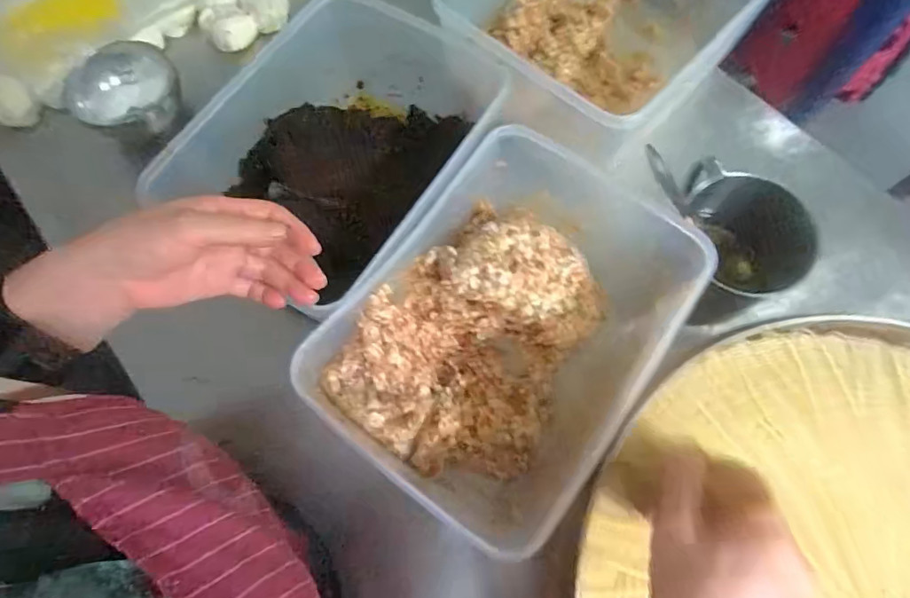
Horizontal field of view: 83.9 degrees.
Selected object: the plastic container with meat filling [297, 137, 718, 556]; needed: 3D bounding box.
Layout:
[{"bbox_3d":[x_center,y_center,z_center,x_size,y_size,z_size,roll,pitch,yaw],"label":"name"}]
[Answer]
[{"bbox_3d":[0.046,0.034,0.491,0.239,0.161,0.290,31,74,12],"label":"plastic container with meat filling"}]

